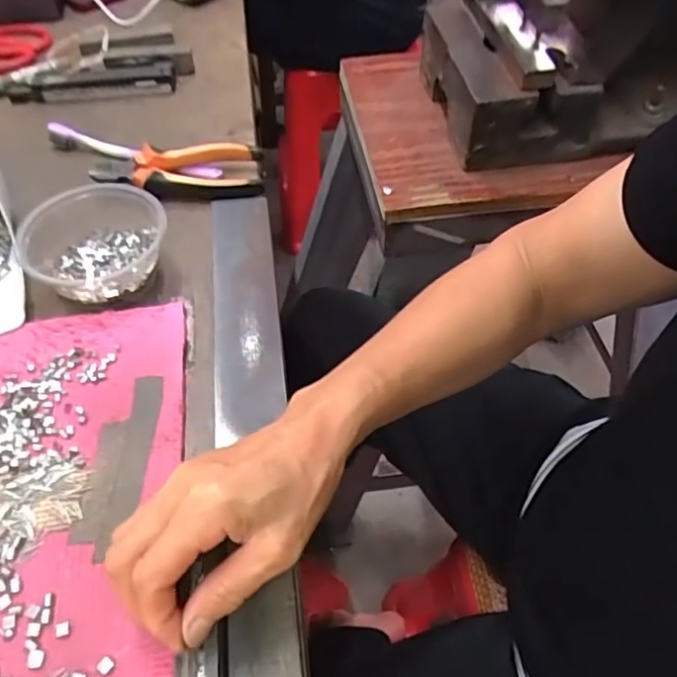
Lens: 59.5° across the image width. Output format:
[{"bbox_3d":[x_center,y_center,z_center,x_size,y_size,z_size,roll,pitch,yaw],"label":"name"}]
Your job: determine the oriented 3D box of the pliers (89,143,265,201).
[{"bbox_3d":[-0.145,-0.156,0.545,0.147,0.025,0.056,1,52,2],"label":"pliers"}]

